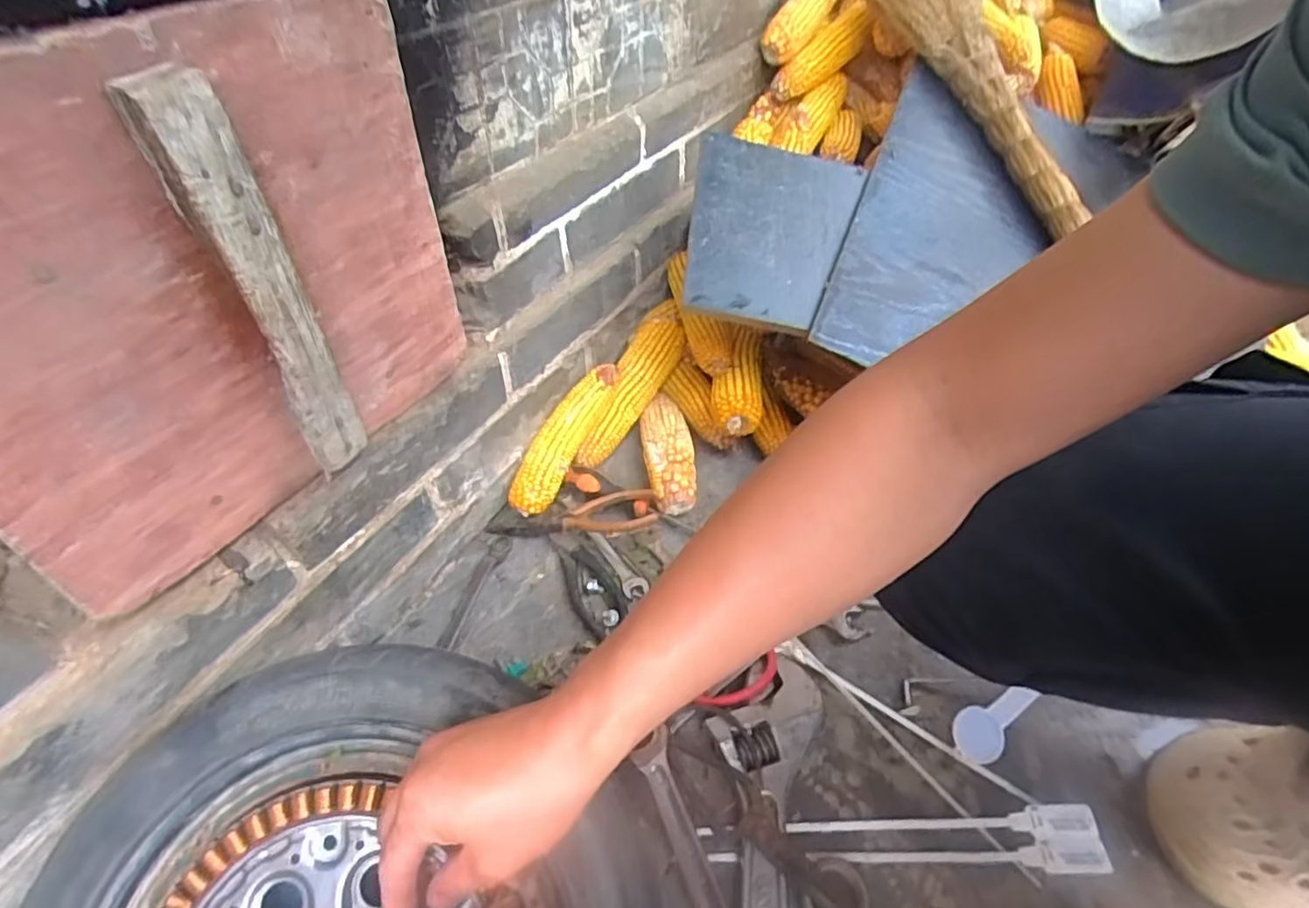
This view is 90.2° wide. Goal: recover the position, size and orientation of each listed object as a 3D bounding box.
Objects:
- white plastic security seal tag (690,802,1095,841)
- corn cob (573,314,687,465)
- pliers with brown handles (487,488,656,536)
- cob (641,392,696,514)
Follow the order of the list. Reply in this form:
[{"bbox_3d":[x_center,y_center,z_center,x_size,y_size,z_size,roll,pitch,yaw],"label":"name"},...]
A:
[{"bbox_3d":[0.186,0.289,0.503,0.302,0.005,0.022,-3,50,0],"label":"white plastic security seal tag"},{"bbox_3d":[-0.032,-0.076,0.770,0.054,0.055,0.201,26,79,23],"label":"corn cob"},{"bbox_3d":[-0.088,0.071,0.697,0.181,0.020,0.058,-10,37,4],"label":"pliers with brown handles"},{"bbox_3d":[0.013,-0.002,0.752,0.057,0.048,0.155,-5,46,-5],"label":"cob"}]

